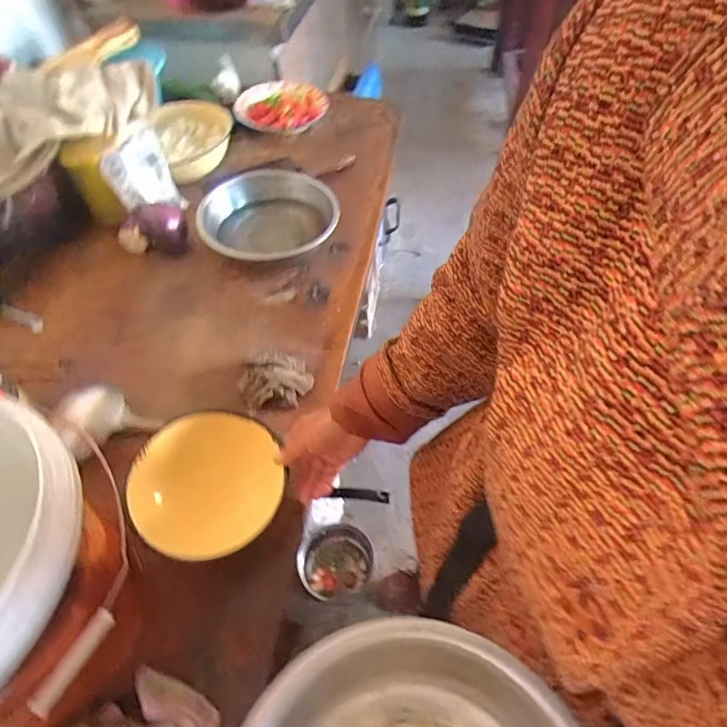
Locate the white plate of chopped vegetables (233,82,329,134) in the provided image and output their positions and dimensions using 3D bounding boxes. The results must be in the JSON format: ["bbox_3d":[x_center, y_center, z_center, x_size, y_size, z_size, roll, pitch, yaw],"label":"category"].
[{"bbox_3d":[-0.191,-0.599,1.168,0.212,0.042,0.196,-7,52,-5],"label":"white plate of chopped vegetables"}]

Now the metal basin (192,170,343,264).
[{"bbox_3d":[-0.171,-0.256,0.901,0.233,0.079,0.225,0,52,1],"label":"metal basin"}]

